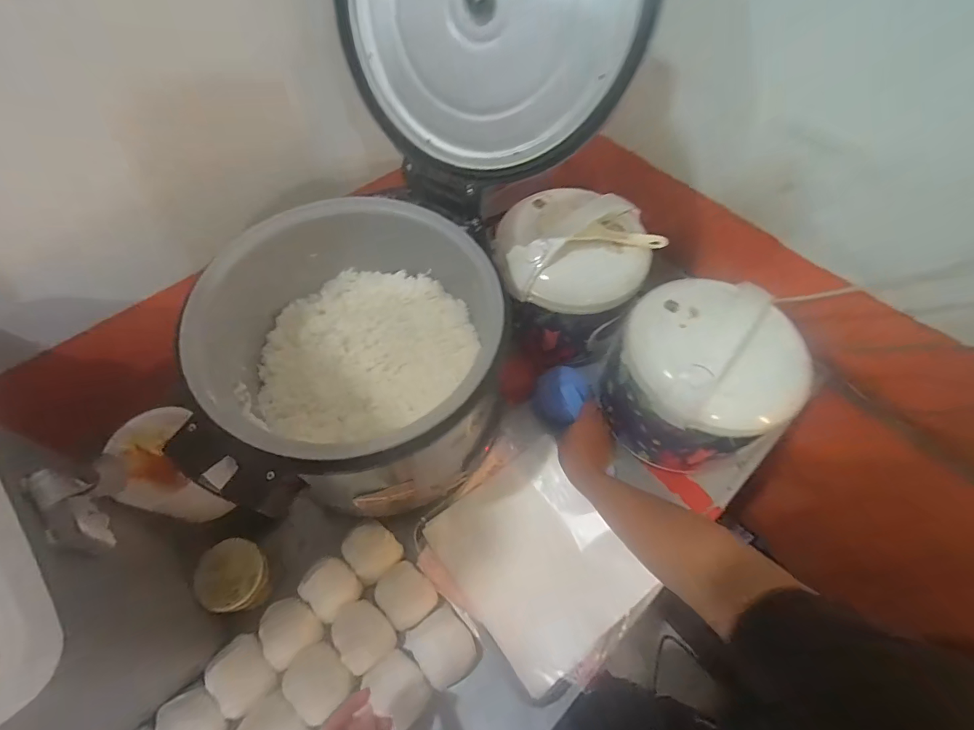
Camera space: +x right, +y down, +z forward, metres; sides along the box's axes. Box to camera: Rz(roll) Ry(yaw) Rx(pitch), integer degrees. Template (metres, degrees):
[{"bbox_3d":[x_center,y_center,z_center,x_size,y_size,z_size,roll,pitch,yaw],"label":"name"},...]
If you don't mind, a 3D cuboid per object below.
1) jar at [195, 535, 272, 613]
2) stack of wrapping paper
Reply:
[{"bbox_3d":[-0.342,0.287,0.589,0.083,0.054,0.085,1,60,-1],"label":"jar"},{"bbox_3d":[0.075,0.284,0.642,0.227,0.047,0.270,-32,66,-18],"label":"stack of wrapping paper"}]

